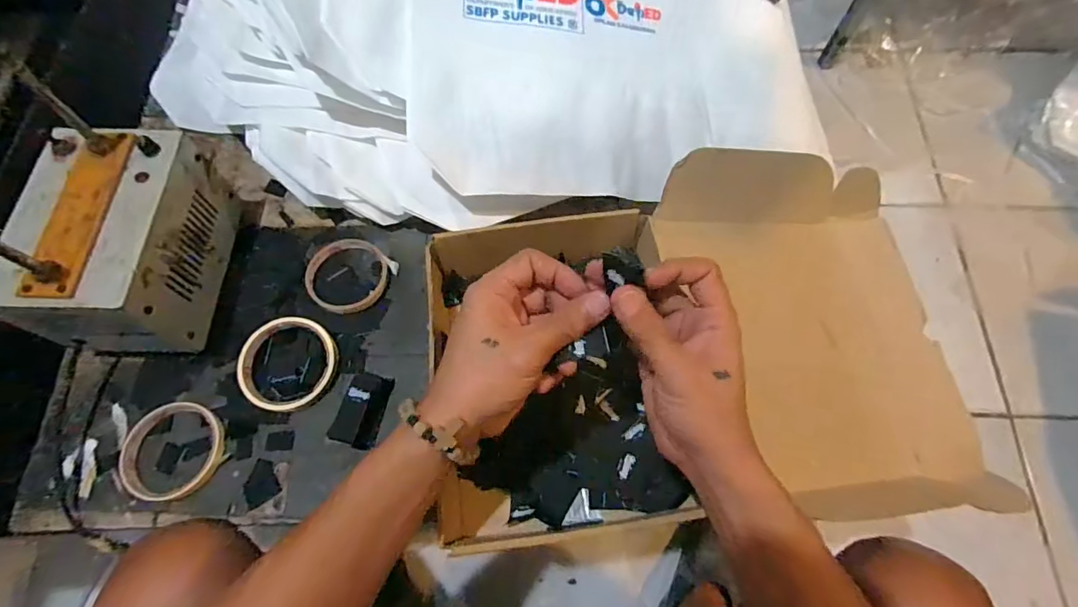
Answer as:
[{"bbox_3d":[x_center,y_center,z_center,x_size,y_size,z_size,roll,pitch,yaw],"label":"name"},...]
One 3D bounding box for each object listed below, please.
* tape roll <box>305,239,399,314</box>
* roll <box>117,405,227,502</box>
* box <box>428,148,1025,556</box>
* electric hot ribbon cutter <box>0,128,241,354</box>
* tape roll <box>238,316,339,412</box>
[{"bbox_3d":[-0.200,-0.030,0.524,0.084,0.008,0.081,-1,69,2],"label":"tape roll"},{"bbox_3d":[-0.329,0.133,0.456,0.084,0.019,0.083,-1,69,2],"label":"roll"},{"bbox_3d":[0.139,0.036,0.468,0.472,0.107,0.319,-5,69,0],"label":"box"},{"bbox_3d":[-0.375,-0.052,0.465,0.114,0.132,0.179,1,69,2],"label":"electric hot ribbon cutter"},{"bbox_3d":[-0.240,0.056,0.483,0.090,0.018,0.089,-1,69,2],"label":"tape roll"}]

